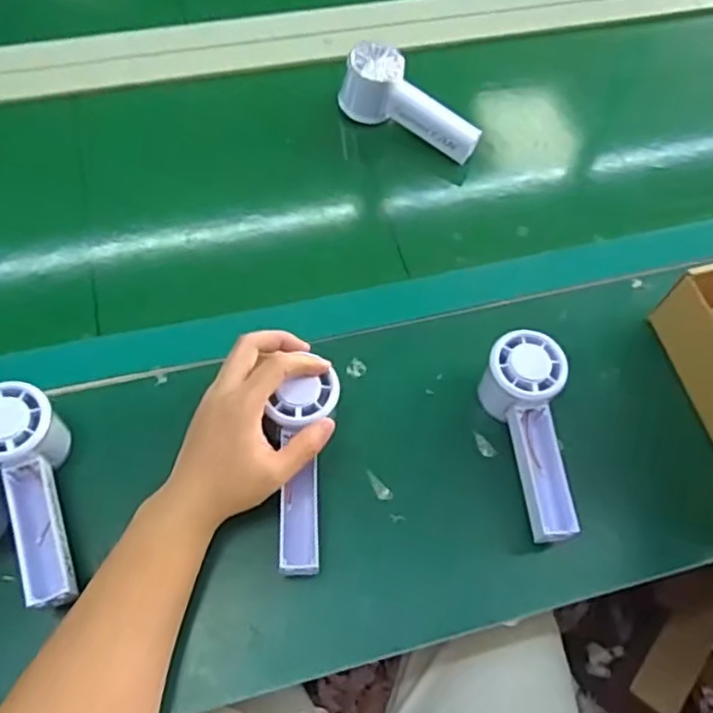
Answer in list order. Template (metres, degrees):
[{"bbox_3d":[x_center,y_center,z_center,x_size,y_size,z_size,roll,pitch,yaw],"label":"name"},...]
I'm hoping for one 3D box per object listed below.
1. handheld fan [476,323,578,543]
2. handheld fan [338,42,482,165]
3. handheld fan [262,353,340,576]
[{"bbox_3d":[0.132,0.061,0.513,0.054,0.064,0.153,-5,75,-5],"label":"handheld fan"},{"bbox_3d":[0.059,-0.253,0.666,0.149,0.063,0.045,30,65,13],"label":"handheld fan"},{"bbox_3d":[-0.039,0.082,0.470,0.046,0.031,0.135,2,78,-1],"label":"handheld fan"}]

